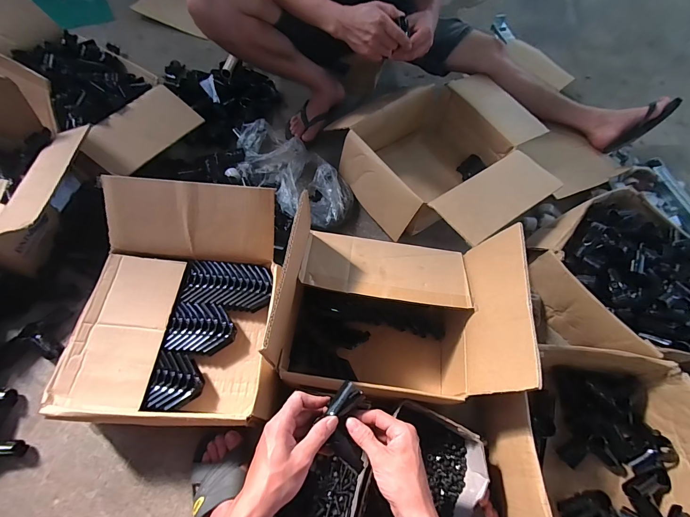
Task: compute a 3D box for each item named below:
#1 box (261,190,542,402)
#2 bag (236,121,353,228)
[{"bbox_3d":[0.086,0.093,0.615,0.360,0.279,0.268,8,64,2],"label":"box"},{"bbox_3d":[-0.146,-0.224,0.871,0.387,0.079,0.185,41,69,17],"label":"bag"}]

